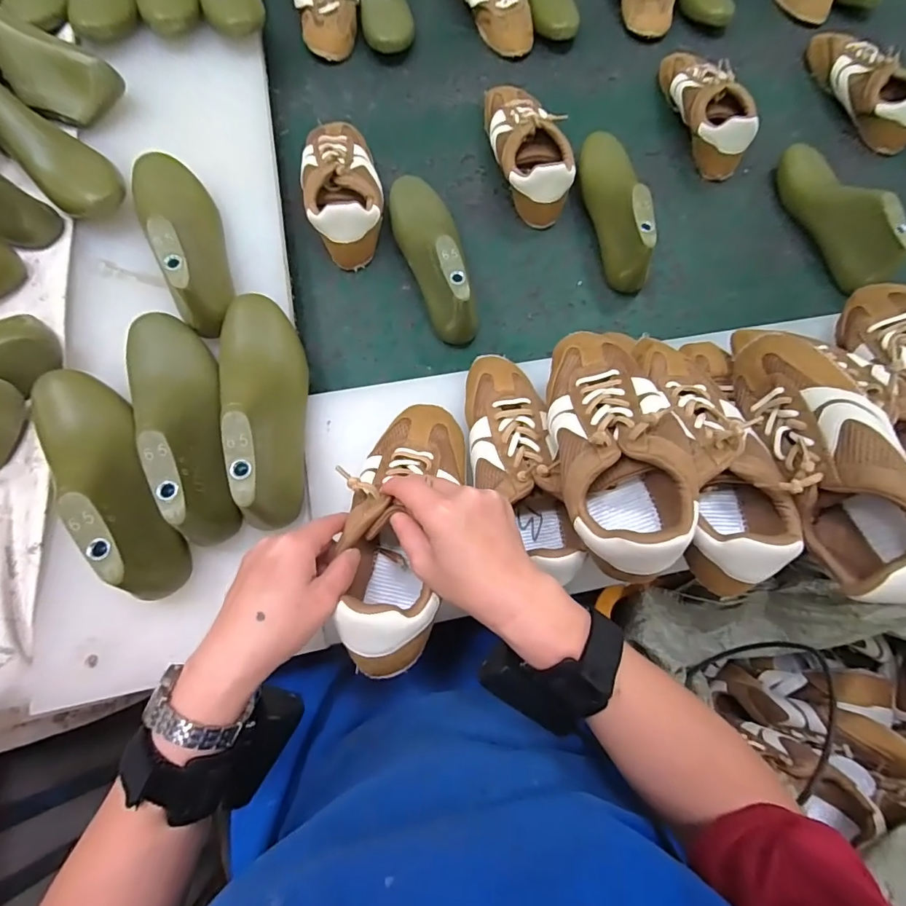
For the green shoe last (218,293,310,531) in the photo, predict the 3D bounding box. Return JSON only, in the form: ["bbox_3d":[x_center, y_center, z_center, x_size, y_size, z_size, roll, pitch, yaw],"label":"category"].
[{"bbox_3d":[-0.178,-0.050,0.437,0.071,0.082,0.240,-11,61,-5],"label":"green shoe last"}]

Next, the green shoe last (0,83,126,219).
[{"bbox_3d":[-0.456,-0.345,0.526,0.075,0.058,0.190,-43,94,-13],"label":"green shoe last"}]

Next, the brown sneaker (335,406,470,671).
[{"bbox_3d":[-0.038,0.041,0.379,0.084,0.075,0.225,8,51,1],"label":"brown sneaker"}]

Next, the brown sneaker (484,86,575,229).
[{"bbox_3d":[0.099,-0.415,0.627,0.088,0.072,0.214,-8,73,-4],"label":"brown sneaker"}]

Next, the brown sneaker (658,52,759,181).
[{"bbox_3d":[0.357,-0.501,0.672,0.076,0.082,0.220,-11,73,-5],"label":"brown sneaker"}]

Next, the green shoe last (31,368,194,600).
[{"bbox_3d":[-0.302,0.010,0.403,0.066,0.081,0.231,-37,77,-12],"label":"green shoe last"}]

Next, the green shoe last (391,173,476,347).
[{"bbox_3d":[-0.027,-0.249,0.553,0.069,0.079,0.237,-13,73,-5],"label":"green shoe last"}]

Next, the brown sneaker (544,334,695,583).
[{"bbox_3d":[0.126,-0.013,0.382,0.100,0.079,0.224,-4,60,-2],"label":"brown sneaker"}]

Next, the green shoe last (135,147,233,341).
[{"bbox_3d":[-0.281,-0.231,0.491,0.074,0.081,0.227,-26,75,-9],"label":"green shoe last"}]

